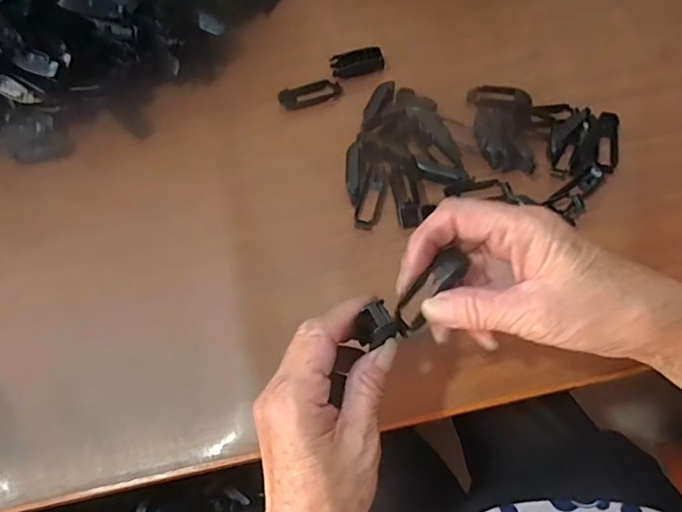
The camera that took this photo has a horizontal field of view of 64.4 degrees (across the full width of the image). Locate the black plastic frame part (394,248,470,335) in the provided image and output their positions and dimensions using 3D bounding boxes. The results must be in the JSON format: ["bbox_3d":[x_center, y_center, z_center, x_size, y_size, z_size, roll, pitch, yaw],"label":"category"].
[{"bbox_3d":[0.046,0.019,0.288,0.018,0.014,0.054,44,103,17],"label":"black plastic frame part"}]

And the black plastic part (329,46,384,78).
[{"bbox_3d":[0.015,-0.176,0.497,0.048,0.012,0.021,-14,68,-3],"label":"black plastic part"}]

